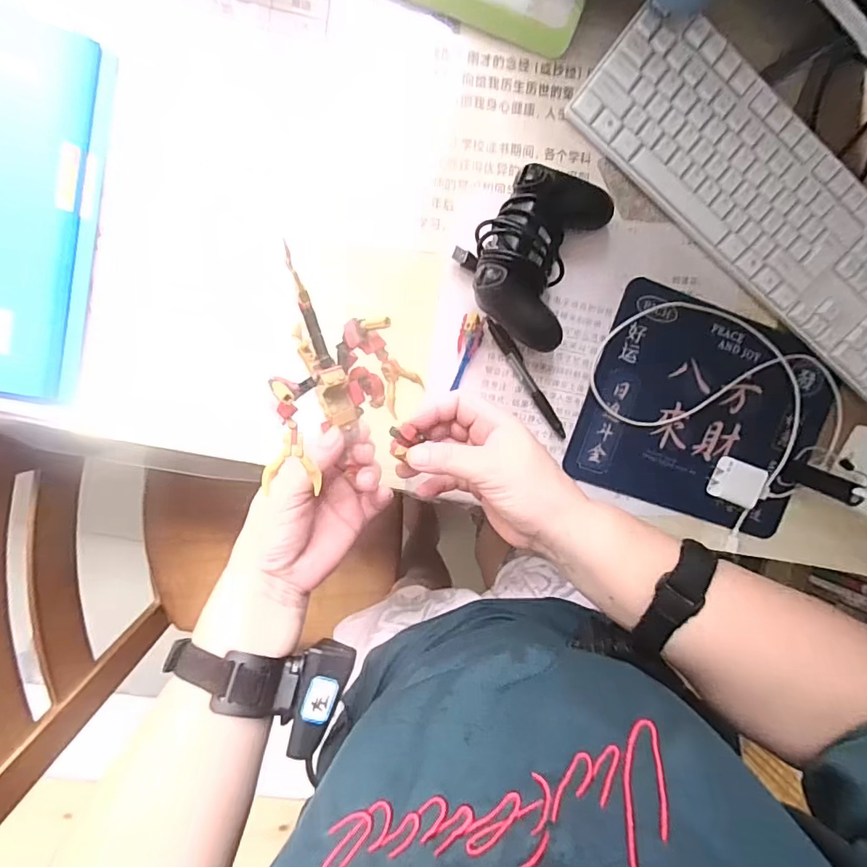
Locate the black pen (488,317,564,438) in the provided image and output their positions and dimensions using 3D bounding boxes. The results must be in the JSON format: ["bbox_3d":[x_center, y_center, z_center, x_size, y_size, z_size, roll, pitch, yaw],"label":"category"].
[{"bbox_3d":[0.093,-0.054,0.489,0.014,0.011,0.136,-33,99,0],"label":"black pen"}]

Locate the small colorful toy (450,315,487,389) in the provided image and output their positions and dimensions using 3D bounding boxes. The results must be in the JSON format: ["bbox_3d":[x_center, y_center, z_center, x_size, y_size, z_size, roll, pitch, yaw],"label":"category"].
[{"bbox_3d":[0.034,-0.077,0.469,0.023,0.018,0.069,11,97,-6],"label":"small colorful toy"}]

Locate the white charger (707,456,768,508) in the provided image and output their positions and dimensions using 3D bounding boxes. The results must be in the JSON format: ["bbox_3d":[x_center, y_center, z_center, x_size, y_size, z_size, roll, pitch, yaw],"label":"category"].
[{"bbox_3d":[0.317,0.050,0.514,0.047,0.020,0.045,19,96,-7],"label":"white charger"}]

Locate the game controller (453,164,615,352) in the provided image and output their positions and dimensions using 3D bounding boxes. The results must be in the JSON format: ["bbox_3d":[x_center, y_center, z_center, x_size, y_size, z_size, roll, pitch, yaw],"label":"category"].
[{"bbox_3d":[0.086,-0.159,0.437,0.110,0.071,0.148,22,95,-7],"label":"game controller"}]

